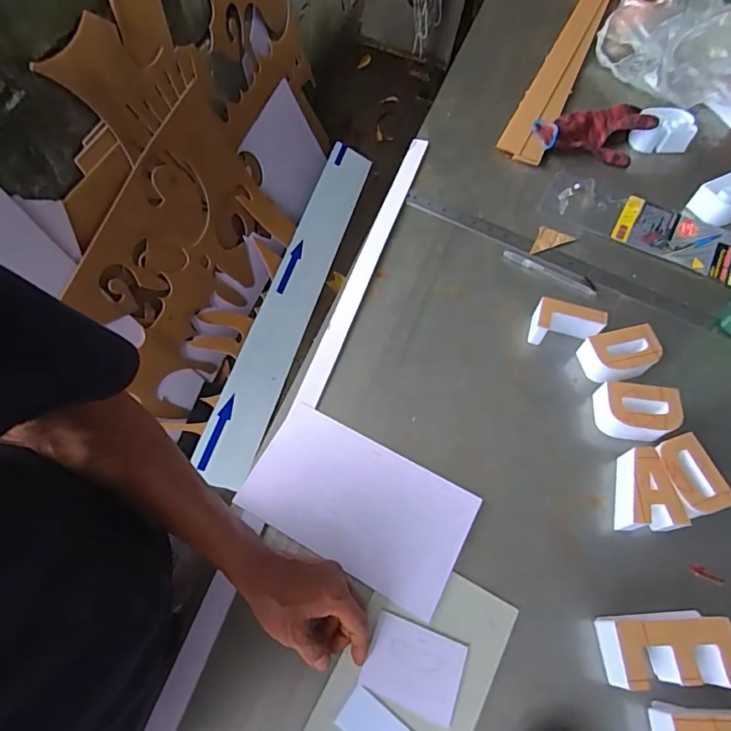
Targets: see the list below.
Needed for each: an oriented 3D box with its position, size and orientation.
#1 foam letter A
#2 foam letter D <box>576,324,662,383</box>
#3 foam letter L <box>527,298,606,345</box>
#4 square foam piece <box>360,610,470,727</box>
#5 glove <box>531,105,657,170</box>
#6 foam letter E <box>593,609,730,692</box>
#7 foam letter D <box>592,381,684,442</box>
[{"bbox_3d":[0.305,0.137,0.539,0.065,0.044,0.085,5,63,2],"label":"foam letter A"},{"bbox_3d":[0.317,-0.008,0.616,0.089,0.047,0.058,-14,64,-7],"label":"foam letter D"},{"bbox_3d":[0.258,-0.051,0.630,0.086,0.045,0.042,13,64,6],"label":"foam letter L"},{"bbox_3d":[0.047,0.294,0.477,0.090,0.004,0.070,19,65,9],"label":"square foam piece"},{"bbox_3d":[0.369,-0.384,0.797,0.184,0.041,0.095,11,64,5],"label":"glove"},{"bbox_3d":[0.288,0.273,0.472,0.115,0.047,0.061,-1,63,-1],"label":"foam letter E"},{"bbox_3d":[0.319,0.057,0.580,0.085,0.046,0.062,13,64,6],"label":"foam letter D"}]

